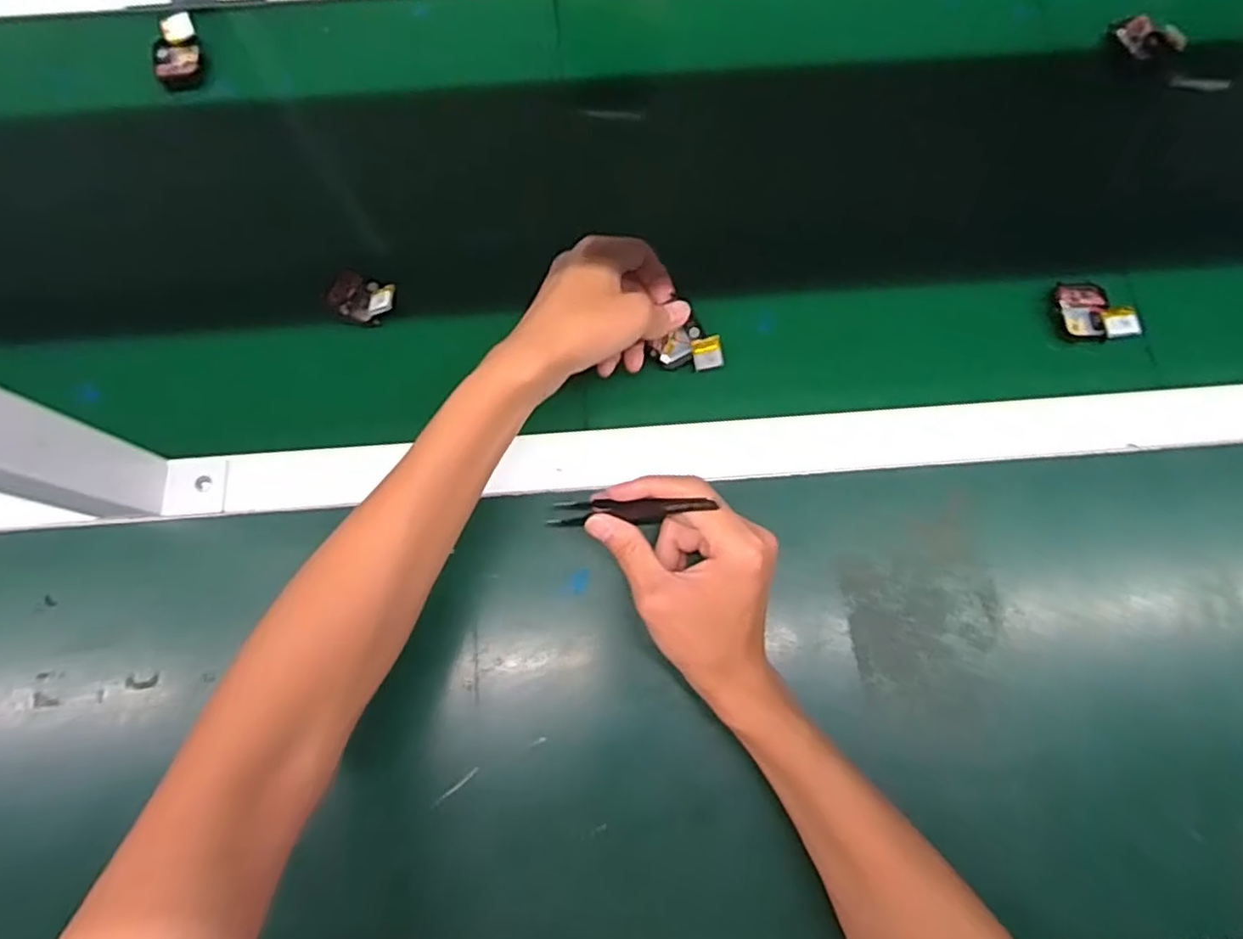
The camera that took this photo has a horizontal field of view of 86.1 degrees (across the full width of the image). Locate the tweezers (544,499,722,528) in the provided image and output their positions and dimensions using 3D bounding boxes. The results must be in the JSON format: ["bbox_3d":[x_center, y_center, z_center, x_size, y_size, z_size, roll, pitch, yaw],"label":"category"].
[{"bbox_3d":[-0.002,0.025,0.394,0.116,0.012,0.015,-5,72,39],"label":"tweezers"}]

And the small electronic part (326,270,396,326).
[{"bbox_3d":[-0.190,-0.125,0.482,0.053,0.012,0.034,26,77,6],"label":"small electronic part"}]

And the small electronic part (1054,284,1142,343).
[{"bbox_3d":[0.340,-0.114,0.481,0.048,0.019,0.045,-3,76,-1],"label":"small electronic part"}]

